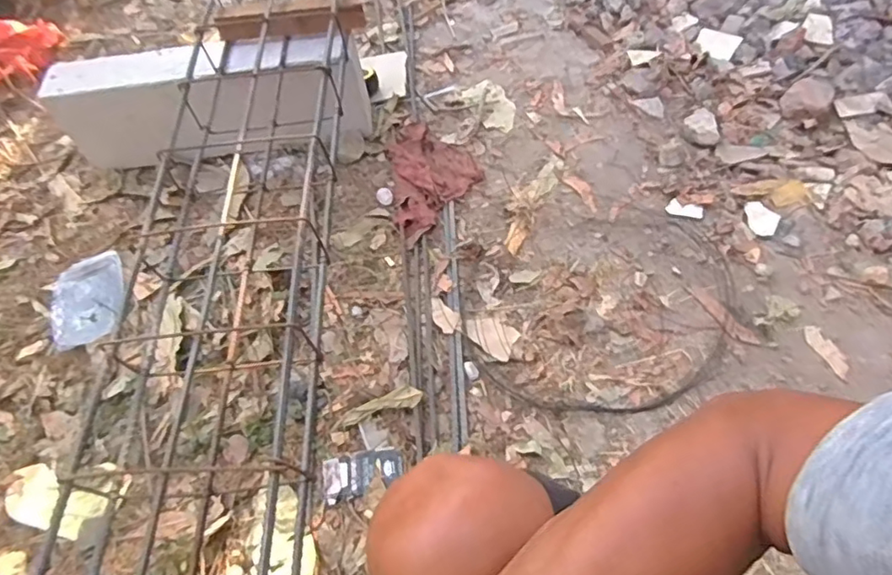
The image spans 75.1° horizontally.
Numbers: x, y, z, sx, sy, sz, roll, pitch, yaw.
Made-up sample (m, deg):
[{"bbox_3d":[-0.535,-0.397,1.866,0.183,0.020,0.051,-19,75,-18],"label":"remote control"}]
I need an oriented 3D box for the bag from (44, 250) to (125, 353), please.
[{"bbox_3d":[-0.665,0.023,1.070,0.140,0.029,0.184,-22,56,-6],"label":"bag"}]

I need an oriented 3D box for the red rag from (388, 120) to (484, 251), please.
[{"bbox_3d":[-0.061,-0.218,1.151,0.201,0.026,0.233,33,67,26],"label":"red rag"}]

